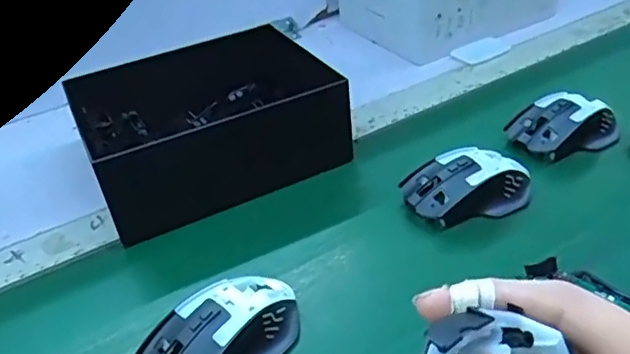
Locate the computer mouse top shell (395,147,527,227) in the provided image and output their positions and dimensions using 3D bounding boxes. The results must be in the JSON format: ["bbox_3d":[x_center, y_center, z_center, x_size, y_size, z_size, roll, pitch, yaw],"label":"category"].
[{"bbox_3d":[0.133,0.004,0.496,0.113,0.038,0.069,-10,36,-5],"label":"computer mouse top shell"}]

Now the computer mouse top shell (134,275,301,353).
[{"bbox_3d":[-0.063,0.101,0.395,0.115,0.036,0.071,-32,43,-31],"label":"computer mouse top shell"}]

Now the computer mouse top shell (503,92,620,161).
[{"bbox_3d":[0.240,-0.052,0.558,0.106,0.038,0.066,-14,37,-10],"label":"computer mouse top shell"}]

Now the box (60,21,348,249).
[{"bbox_3d":[-0.104,-0.058,0.573,0.224,0.093,0.214,-20,38,-18],"label":"box"}]

